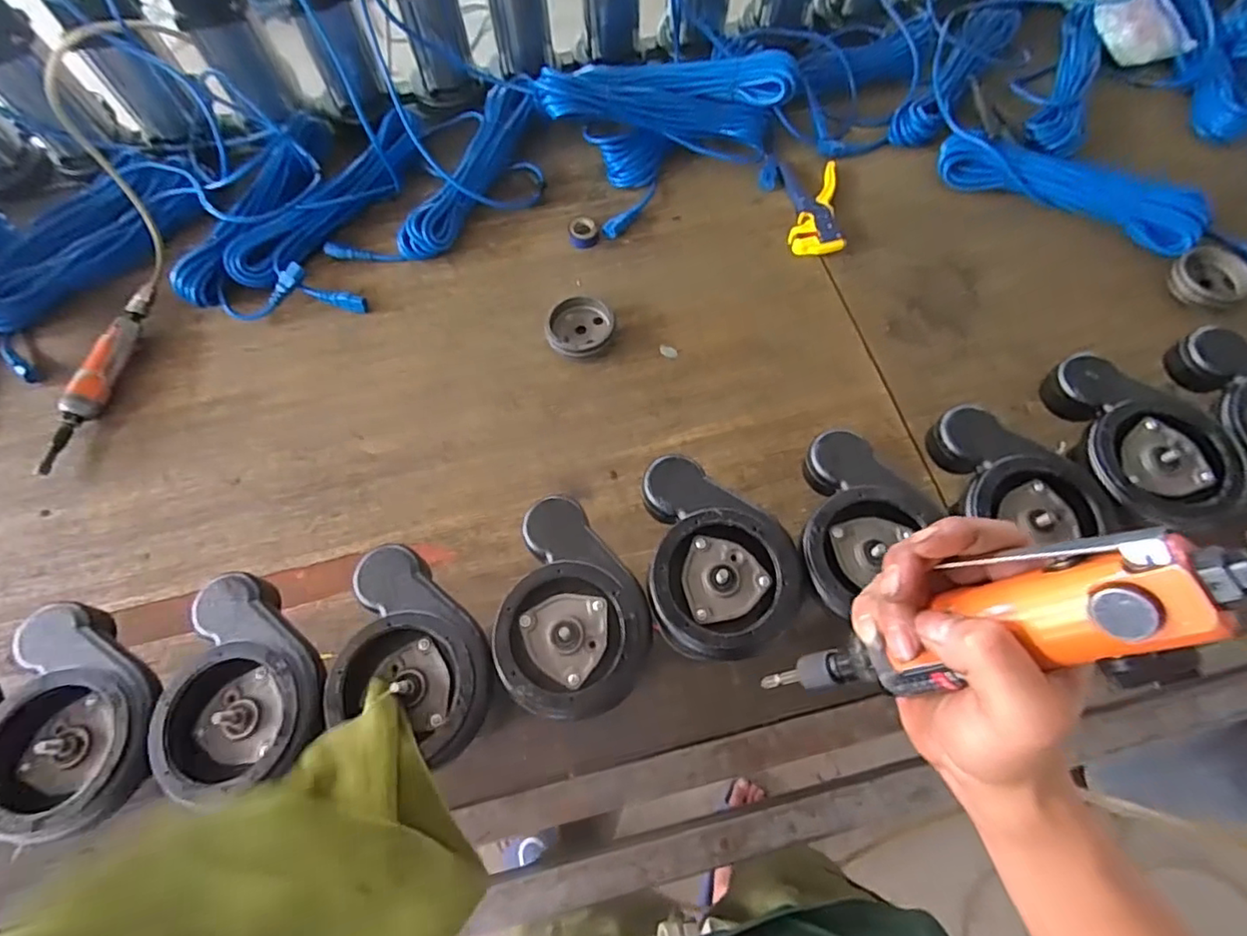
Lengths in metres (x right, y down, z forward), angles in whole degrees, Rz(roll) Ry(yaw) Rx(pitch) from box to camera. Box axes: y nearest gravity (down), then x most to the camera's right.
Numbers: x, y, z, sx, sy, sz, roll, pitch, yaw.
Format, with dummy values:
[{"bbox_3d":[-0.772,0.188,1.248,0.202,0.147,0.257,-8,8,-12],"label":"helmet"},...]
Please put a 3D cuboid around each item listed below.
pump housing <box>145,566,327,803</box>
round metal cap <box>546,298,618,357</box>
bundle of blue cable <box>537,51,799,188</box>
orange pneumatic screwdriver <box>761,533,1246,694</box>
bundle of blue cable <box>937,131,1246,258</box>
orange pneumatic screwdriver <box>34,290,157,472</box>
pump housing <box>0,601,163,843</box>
[{"bbox_3d":[-0.297,0.167,0.445,0.124,0.032,0.164,-36,70,-13],"label":"pump housing"},{"bbox_3d":[-0.057,-0.180,0.760,0.079,0.030,0.087,31,71,14],"label":"round metal cap"},{"bbox_3d":[0.063,-0.519,0.857,0.365,0.107,0.153,-5,66,-1],"label":"bundle of blue cable"},{"bbox_3d":[0.158,0.068,0.241,0.030,0.254,0.052,0,64,-36],"label":"orange pneumatic screwdriver"},{"bbox_3d":[0.674,-0.370,0.802,0.468,0.042,0.092,28,70,13],"label":"bundle of blue cable"},{"bbox_3d":[-0.670,-0.120,0.750,0.043,0.034,0.273,10,67,6],"label":"orange pneumatic screwdriver"},{"bbox_3d":[-0.423,0.189,0.439,0.164,0.038,0.121,34,71,15],"label":"pump housing"}]

